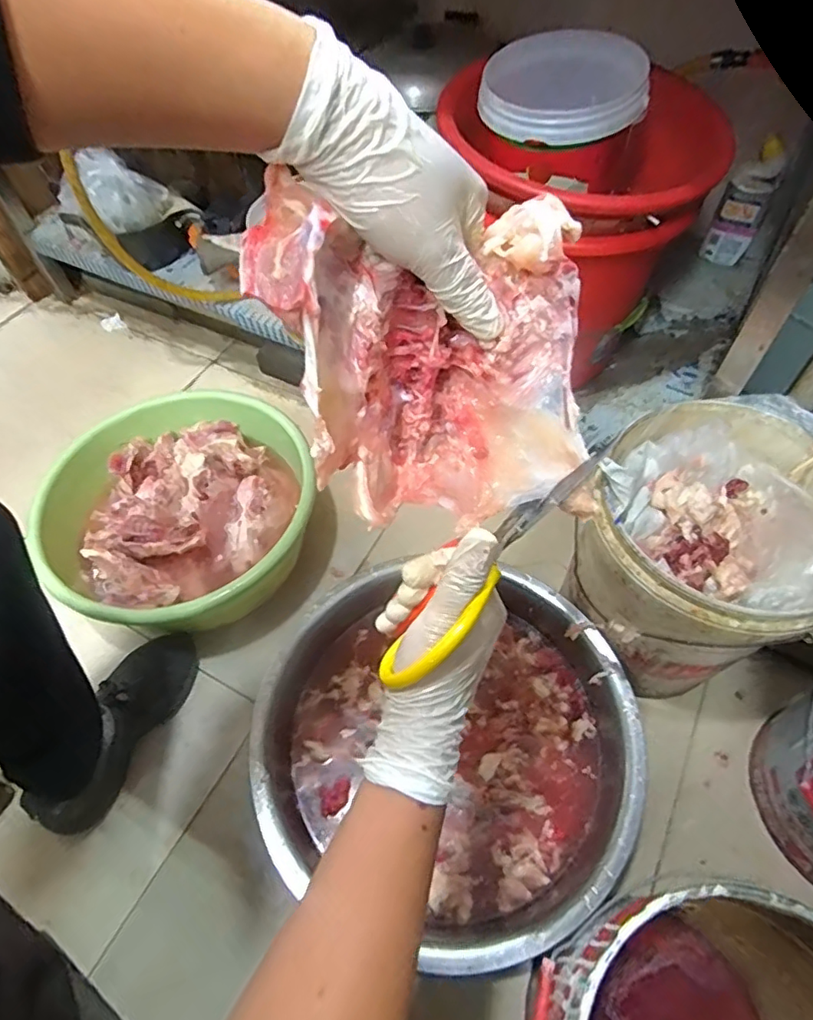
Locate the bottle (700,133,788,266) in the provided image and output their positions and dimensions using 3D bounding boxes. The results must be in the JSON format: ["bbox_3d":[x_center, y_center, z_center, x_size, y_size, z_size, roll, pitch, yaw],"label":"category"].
[{"bbox_3d":[0.691,-0.619,1.141,0.085,0.199,0.081,29,62,19],"label":"bottle"}]

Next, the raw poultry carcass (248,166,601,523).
[{"bbox_3d":[0.016,-0.075,0.305,0.165,0.186,0.095,-5,18,5],"label":"raw poultry carcass"}]

